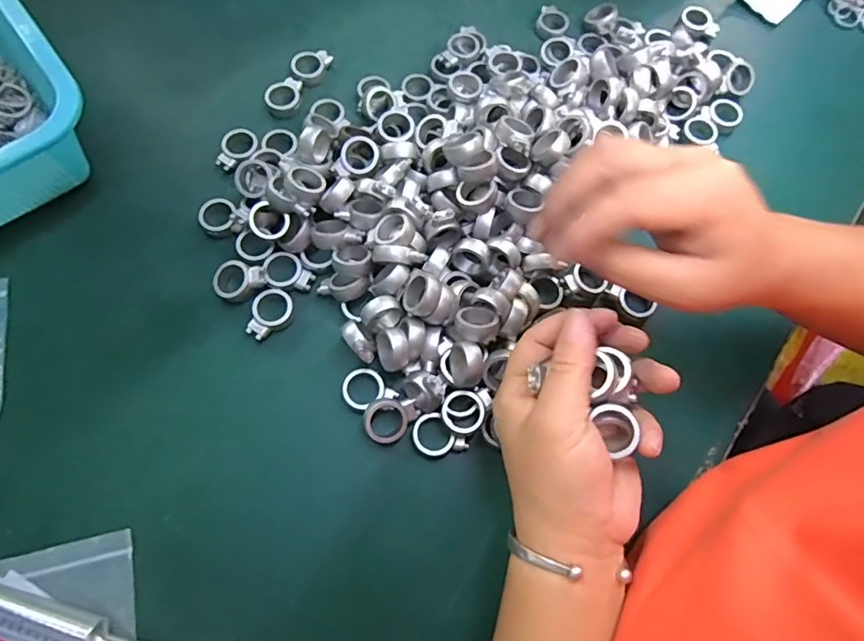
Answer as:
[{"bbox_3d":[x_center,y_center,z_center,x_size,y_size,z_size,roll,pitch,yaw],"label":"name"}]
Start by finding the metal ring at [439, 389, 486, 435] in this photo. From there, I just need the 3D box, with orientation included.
[{"bbox_3d":[0.018,0.056,0.309,0.025,0.012,0.026,1,71,-2],"label":"metal ring"}]

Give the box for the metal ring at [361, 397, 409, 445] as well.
[{"bbox_3d":[-0.028,0.060,0.307,0.026,0.008,0.026,1,71,-2],"label":"metal ring"}]

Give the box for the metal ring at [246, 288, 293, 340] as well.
[{"bbox_3d":[-0.105,-0.004,0.333,0.026,0.009,0.034,22,72,5],"label":"metal ring"}]

